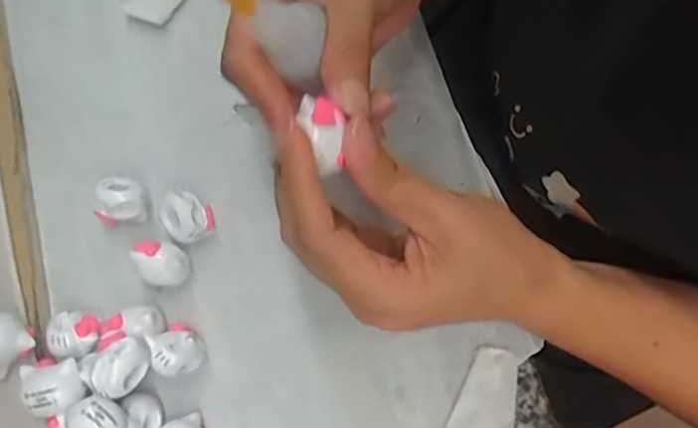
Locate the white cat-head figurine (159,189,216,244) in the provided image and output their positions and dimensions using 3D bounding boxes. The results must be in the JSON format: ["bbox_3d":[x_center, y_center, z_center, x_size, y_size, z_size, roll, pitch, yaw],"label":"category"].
[{"bbox_3d":[-0.077,0.002,0.280,0.024,0.013,0.021,35,78,7],"label":"white cat-head figurine"}]

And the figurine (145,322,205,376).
[{"bbox_3d":[-0.077,0.060,0.263,0.020,0.021,0.023,-33,79,-9],"label":"figurine"}]

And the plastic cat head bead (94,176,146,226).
[{"bbox_3d":[-0.109,-0.006,0.280,0.023,0.014,0.022,0,76,-1],"label":"plastic cat head bead"}]

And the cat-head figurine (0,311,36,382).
[{"bbox_3d":[-0.147,0.054,0.245,0.024,0.012,0.019,-44,81,-11],"label":"cat-head figurine"}]

